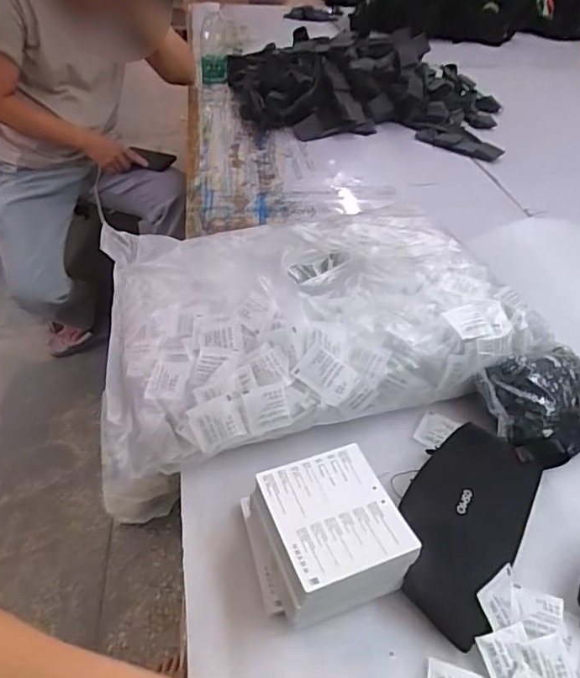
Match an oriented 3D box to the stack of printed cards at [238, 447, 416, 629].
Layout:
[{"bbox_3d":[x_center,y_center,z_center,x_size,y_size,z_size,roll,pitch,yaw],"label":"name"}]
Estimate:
[{"bbox_3d":[0.024,0.150,0.418,0.104,0.064,0.109,-12,42,-17],"label":"stack of printed cards"}]

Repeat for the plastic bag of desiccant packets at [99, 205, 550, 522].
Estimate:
[{"bbox_3d":[-0.002,-0.041,0.612,0.446,0.097,0.349,-12,42,-18],"label":"plastic bag of desiccant packets"}]

